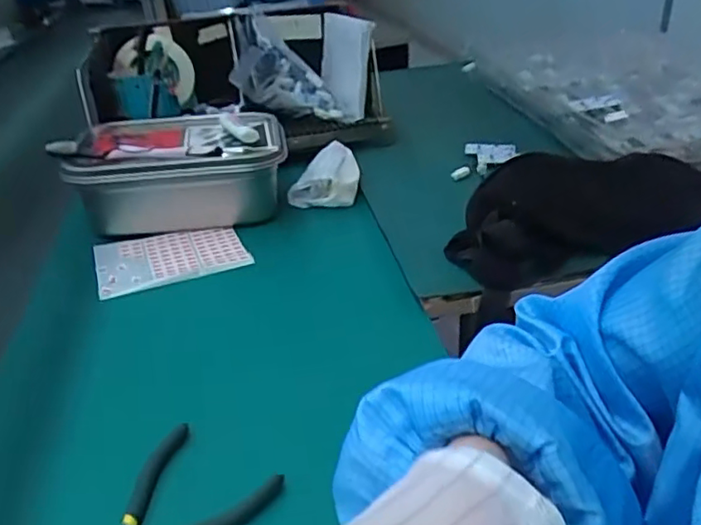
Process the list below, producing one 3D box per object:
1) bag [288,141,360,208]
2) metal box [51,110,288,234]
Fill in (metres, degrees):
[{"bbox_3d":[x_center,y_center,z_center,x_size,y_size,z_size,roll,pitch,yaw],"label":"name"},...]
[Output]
[{"bbox_3d":[-0.030,-0.102,0.741,0.081,0.058,0.069,1,32,10],"label":"bag"},{"bbox_3d":[-0.196,-0.106,0.713,0.237,0.097,0.158,-7,31,-4],"label":"metal box"}]

